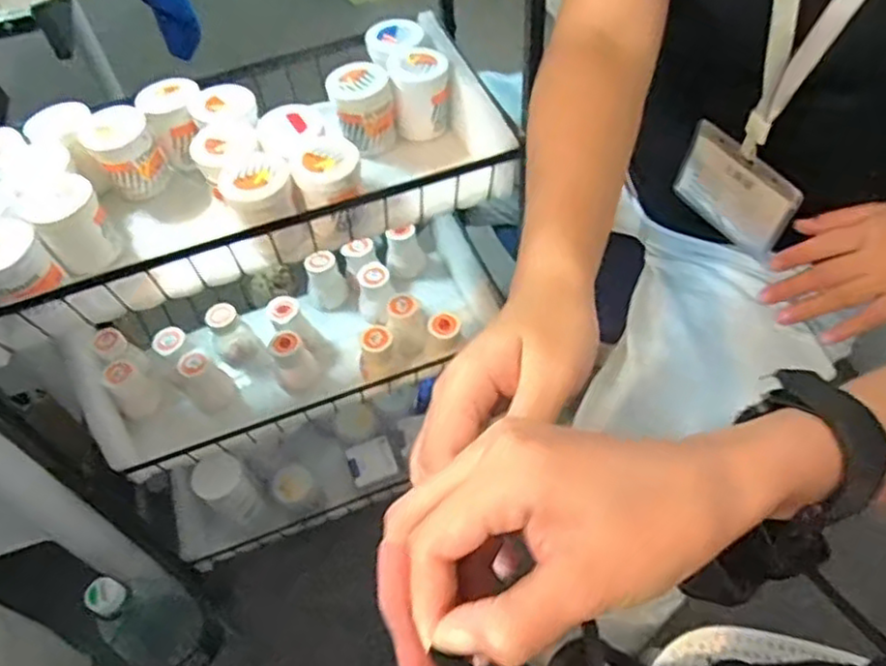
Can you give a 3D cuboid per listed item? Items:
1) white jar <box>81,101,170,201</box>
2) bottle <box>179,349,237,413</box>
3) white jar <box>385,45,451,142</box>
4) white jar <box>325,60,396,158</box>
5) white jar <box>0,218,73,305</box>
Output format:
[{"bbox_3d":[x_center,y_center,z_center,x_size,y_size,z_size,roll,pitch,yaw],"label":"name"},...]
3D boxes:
[{"bbox_3d":[-0.286,-0.162,0.626,0.053,0.063,0.056,-2,55,3],"label":"white jar"},{"bbox_3d":[-0.268,0.055,0.783,0.048,0.069,0.046,-36,61,-20],"label":"bottle"},{"bbox_3d":[-0.021,-0.228,0.655,0.055,0.066,0.052,-2,55,3],"label":"white jar"},{"bbox_3d":[-0.075,-0.206,0.645,0.053,0.070,0.052,-2,55,3],"label":"white jar"},{"bbox_3d":[-0.337,-0.053,0.544,0.063,0.053,0.055,38,65,26],"label":"white jar"}]

